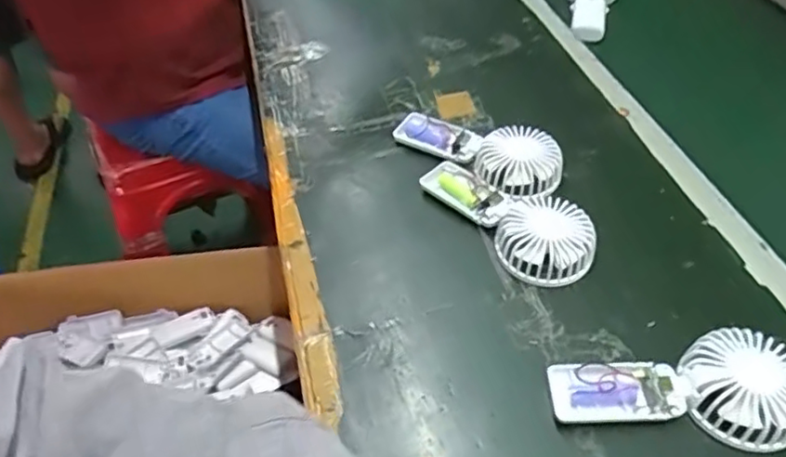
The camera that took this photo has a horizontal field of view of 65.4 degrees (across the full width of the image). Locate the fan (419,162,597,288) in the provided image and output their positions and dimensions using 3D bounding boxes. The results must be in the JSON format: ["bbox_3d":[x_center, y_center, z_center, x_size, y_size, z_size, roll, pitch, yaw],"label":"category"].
[{"bbox_3d":[0.106,-0.016,0.594,0.080,0.036,0.187,-33,53,-25],"label":"fan"}]

